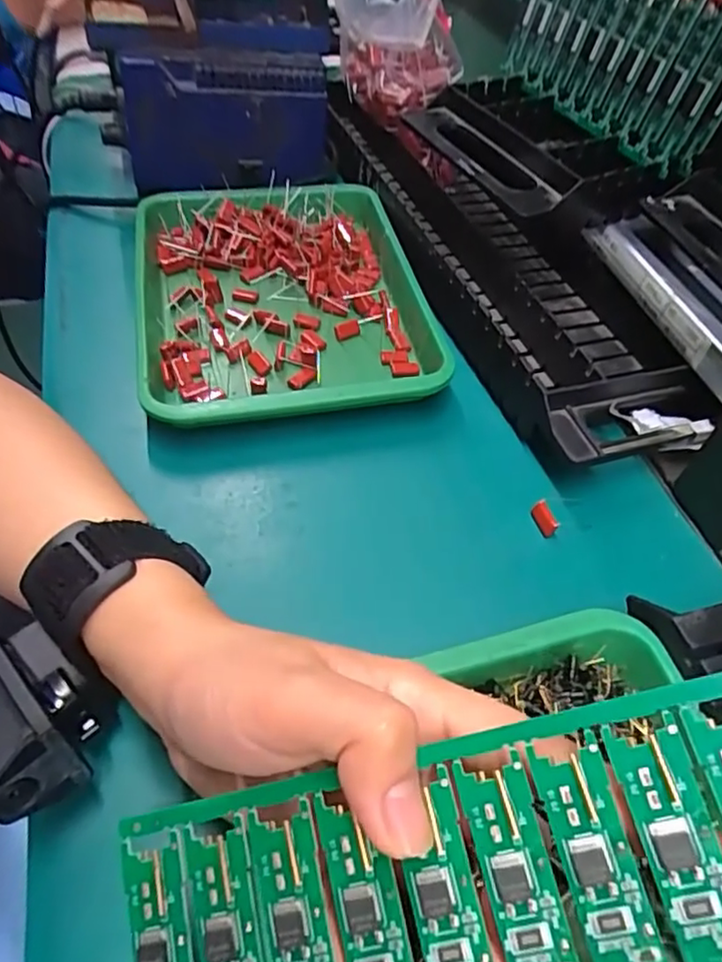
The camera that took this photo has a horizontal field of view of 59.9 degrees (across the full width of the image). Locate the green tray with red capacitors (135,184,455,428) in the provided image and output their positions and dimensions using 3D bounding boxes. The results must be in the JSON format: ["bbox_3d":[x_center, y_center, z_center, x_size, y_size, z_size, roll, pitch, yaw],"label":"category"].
[{"bbox_3d":[-0.049,-0.112,0.379,0.162,0.030,0.201,-7,52,-9],"label":"green tray with red capacitors"}]

